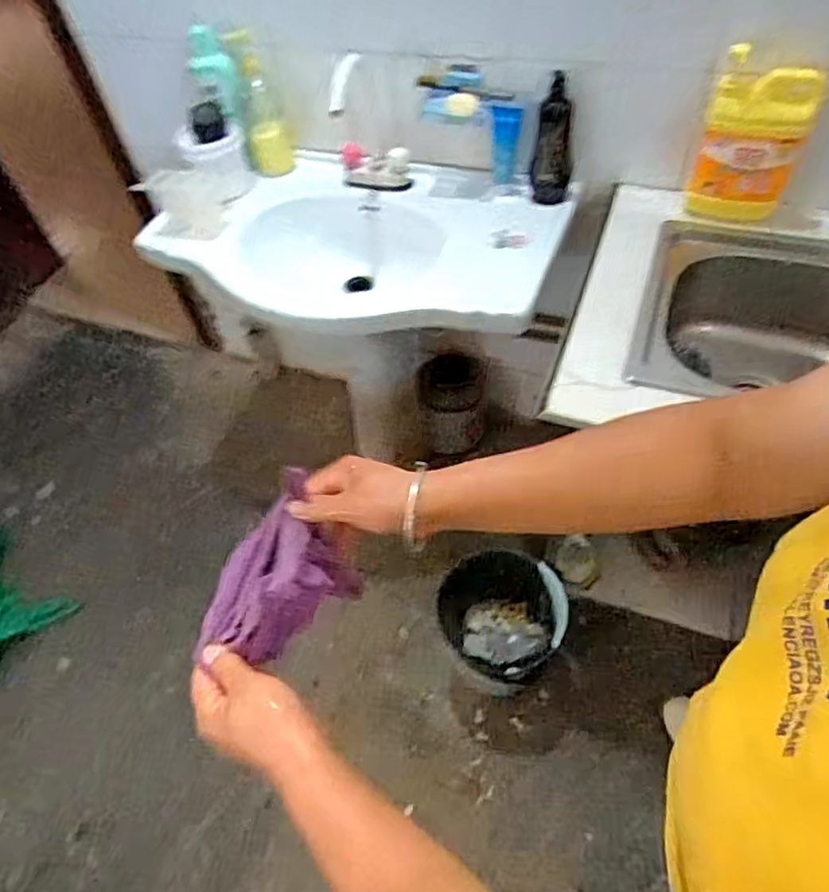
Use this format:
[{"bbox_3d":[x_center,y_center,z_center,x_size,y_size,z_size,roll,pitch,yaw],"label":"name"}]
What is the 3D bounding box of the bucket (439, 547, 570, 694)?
[{"bbox_3d":[0.189,0.376,1.263,0.213,0.242,0.222,-3,52,4],"label":"bucket"}]

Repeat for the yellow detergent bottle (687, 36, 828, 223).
[{"bbox_3d":[0.512,-0.458,0.936,0.148,0.221,0.071,23,58,16],"label":"yellow detergent bottle"}]

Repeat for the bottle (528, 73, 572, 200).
[{"bbox_3d":[0.247,-0.534,1.064,0.066,0.220,0.051,12,55,15],"label":"bottle"}]

